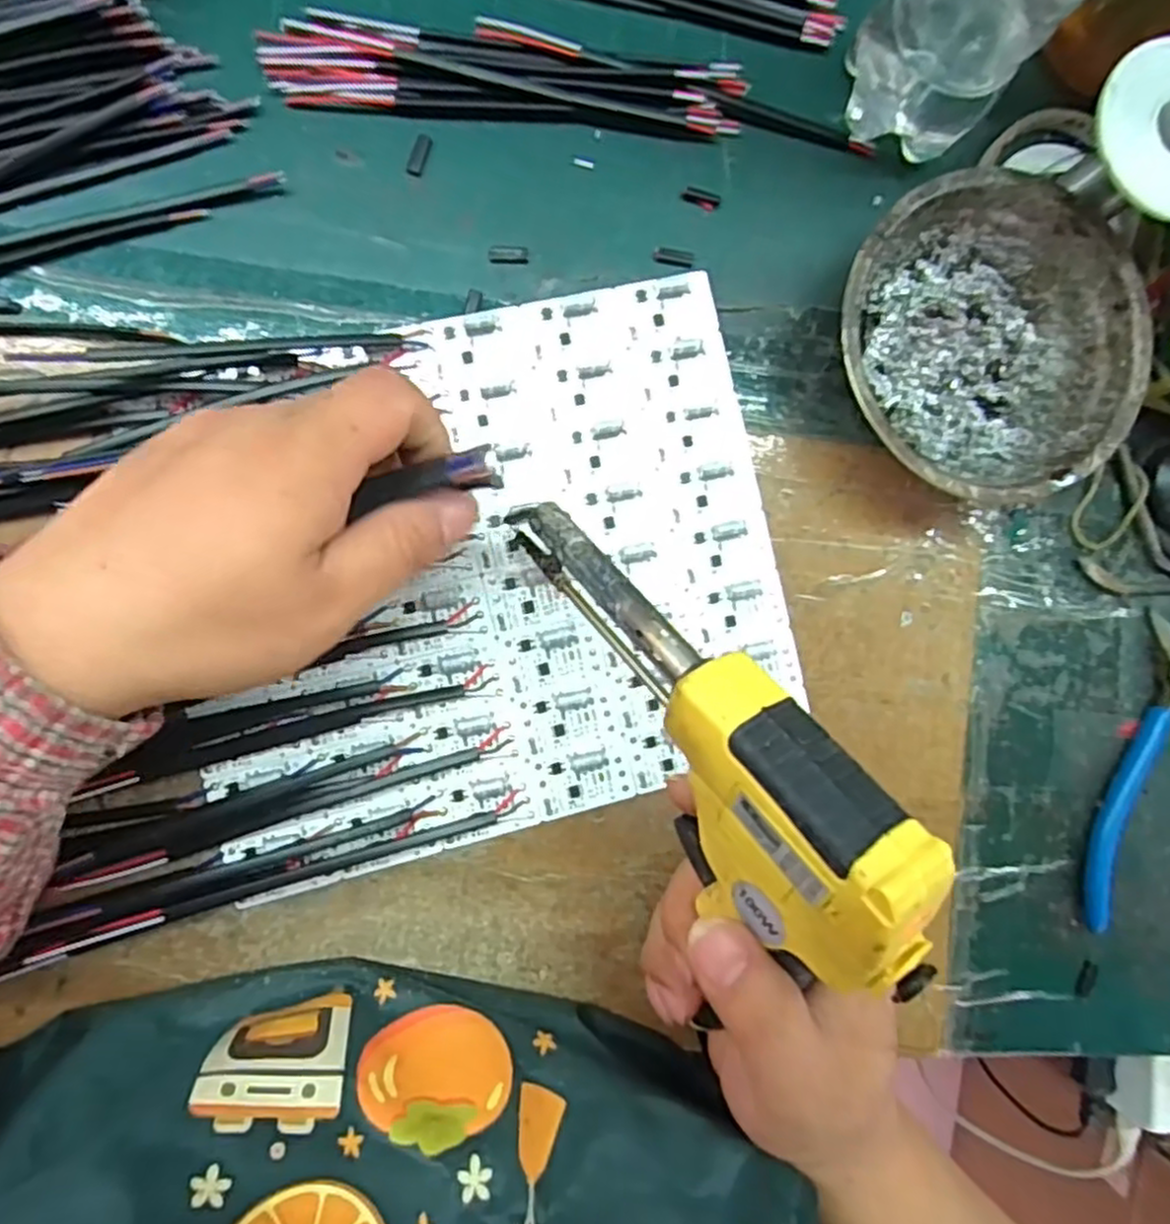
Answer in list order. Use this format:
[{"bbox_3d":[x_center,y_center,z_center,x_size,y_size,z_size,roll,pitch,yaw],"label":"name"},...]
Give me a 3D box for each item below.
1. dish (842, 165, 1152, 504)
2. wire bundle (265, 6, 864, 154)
[{"bbox_3d":[0.160,-0.109,0.306,0.123,0.039,0.125,0,90,-8],"label":"dish"},{"bbox_3d":[-0.003,-0.217,0.299,0.238,0.013,0.036,0,90,-8],"label":"wire bundle"}]

